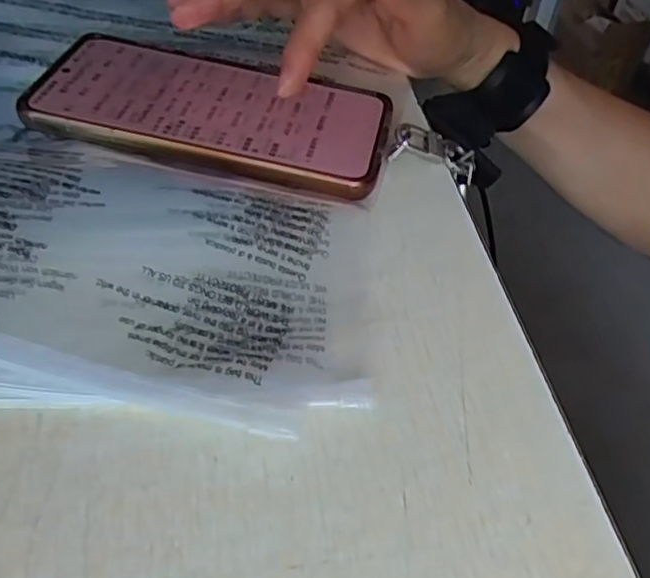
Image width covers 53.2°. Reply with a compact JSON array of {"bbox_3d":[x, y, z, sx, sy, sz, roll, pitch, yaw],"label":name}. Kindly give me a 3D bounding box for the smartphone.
[{"bbox_3d":[-0.052,-0.086,0.302,0.159,0.011,0.079,11,48,7],"label":"smartphone"}]

